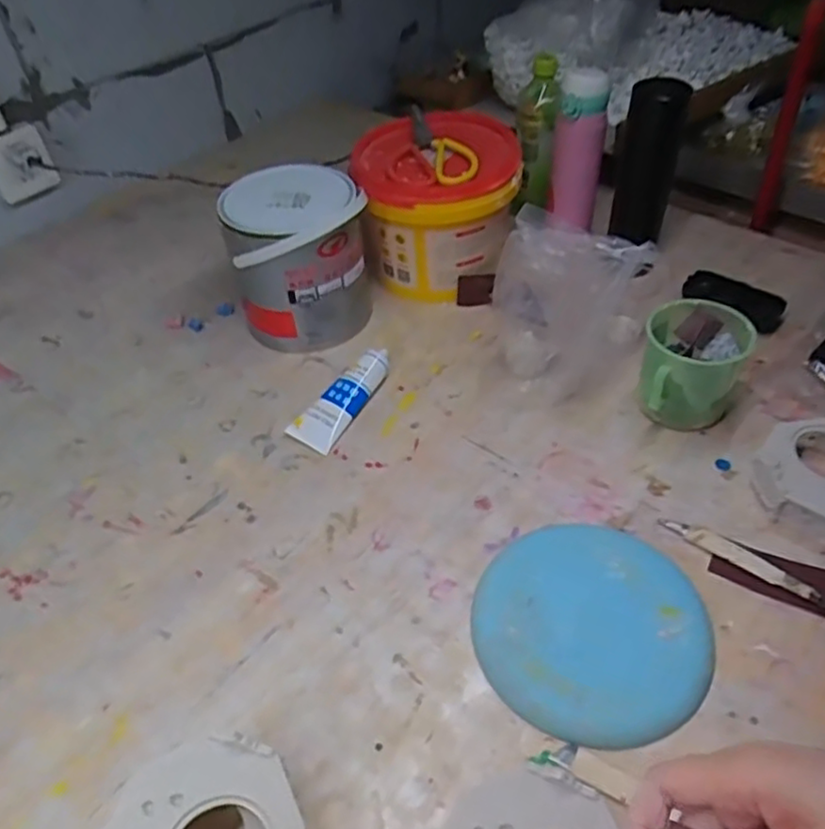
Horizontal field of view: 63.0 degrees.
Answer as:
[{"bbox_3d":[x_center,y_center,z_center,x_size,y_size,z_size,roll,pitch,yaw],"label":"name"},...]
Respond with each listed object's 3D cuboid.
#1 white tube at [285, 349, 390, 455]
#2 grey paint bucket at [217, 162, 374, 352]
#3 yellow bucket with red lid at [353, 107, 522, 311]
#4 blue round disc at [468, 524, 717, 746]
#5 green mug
[{"bbox_3d":[-0.074,-0.021,0.730,0.050,0.034,0.138,23,52,25],"label":"white tube"},{"bbox_3d":[-0.130,-0.180,0.795,0.158,0.169,0.135,-10,46,-6],"label":"grey paint bucket"},{"bbox_3d":[0.032,-0.254,0.857,0.195,0.169,0.192,-2,45,3],"label":"yellow bucket with red lid"},{"bbox_3d":[0.144,0.165,0.541,0.177,0.021,0.180,-2,45,2],"label":"blue round disc"},{"bbox_3d":[0.284,-0.048,0.690,0.098,0.097,0.095,8,47,12],"label":"green mug"}]

